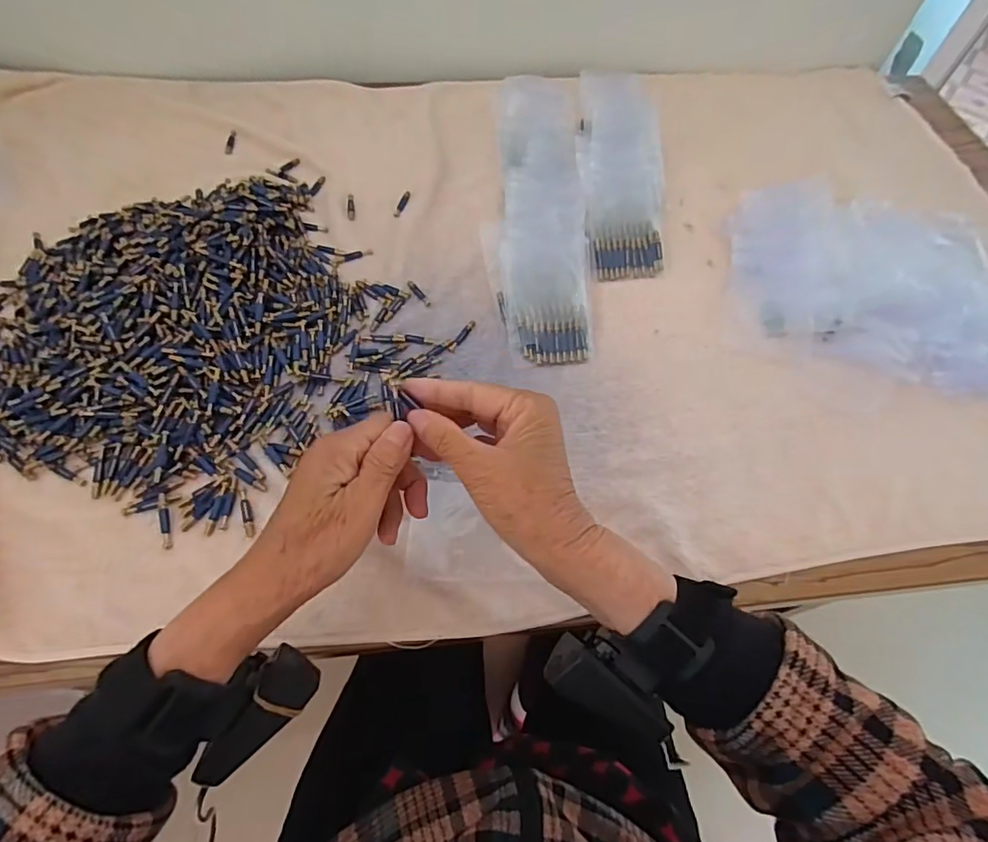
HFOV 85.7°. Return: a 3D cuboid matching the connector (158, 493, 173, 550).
[{"bbox_3d":[-0.241,0.073,0.389,0.008,0.004,0.043,-17,63,-12],"label":"connector"}]

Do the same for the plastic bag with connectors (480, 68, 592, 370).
[{"bbox_3d":[0.043,-0.240,0.562,0.097,0.042,0.411,2,61,-2],"label":"plastic bag with connectors"}]

